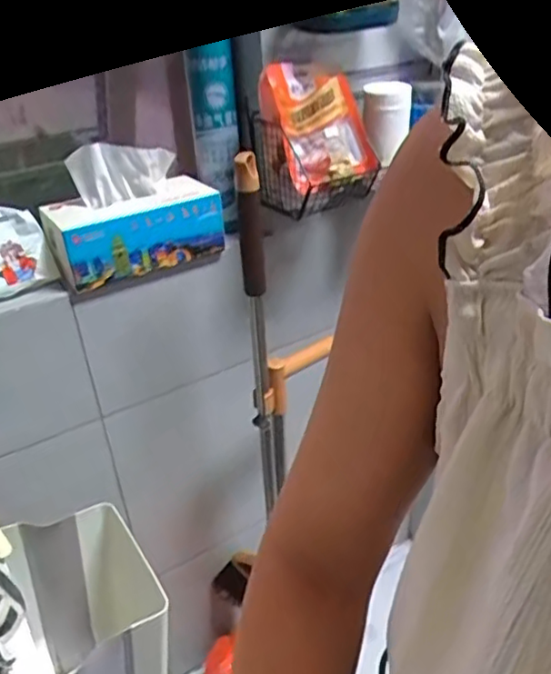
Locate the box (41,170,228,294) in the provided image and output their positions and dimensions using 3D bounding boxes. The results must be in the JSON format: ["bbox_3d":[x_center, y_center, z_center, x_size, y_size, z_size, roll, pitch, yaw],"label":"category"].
[{"bbox_3d":[-0.201,-0.161,0.917,0.260,0.094,0.115,-21,35,-25],"label":"box"}]

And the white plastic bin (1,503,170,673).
[{"bbox_3d":[-0.207,0.384,0.803,0.159,0.245,0.238,-20,35,-24],"label":"white plastic bin"}]

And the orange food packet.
[{"bbox_3d":[0.059,-0.300,0.860,0.140,0.169,0.029,-25,6,-24],"label":"orange food packet"}]

